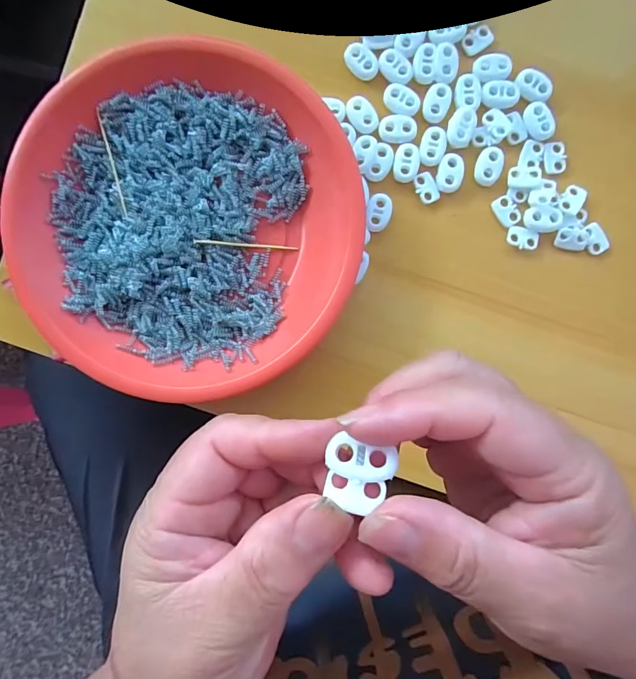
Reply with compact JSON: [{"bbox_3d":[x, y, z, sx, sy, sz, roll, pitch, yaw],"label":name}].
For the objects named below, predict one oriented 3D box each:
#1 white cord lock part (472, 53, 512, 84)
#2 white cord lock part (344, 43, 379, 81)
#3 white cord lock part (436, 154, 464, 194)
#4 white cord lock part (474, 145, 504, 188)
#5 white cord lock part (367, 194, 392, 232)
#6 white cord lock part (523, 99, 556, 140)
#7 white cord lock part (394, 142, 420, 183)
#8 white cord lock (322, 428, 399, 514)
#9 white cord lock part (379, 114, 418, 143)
[{"bbox_3d":[0.103,-0.160,0.243,0.021,0.004,0.015,-7,90,0],"label":"white cord lock part"},{"bbox_3d":[0.026,-0.164,0.243,0.016,0.004,0.023,-36,90,0],"label":"white cord lock part"},{"bbox_3d":[0.079,-0.099,0.247,0.015,0.004,0.022,7,90,0],"label":"white cord lock part"},{"bbox_3d":[0.102,-0.103,0.247,0.015,0.004,0.022,16,90,0],"label":"white cord lock part"},{"bbox_3d":[0.037,-0.076,0.247,0.014,0.004,0.022,9,90,0],"label":"white cord lock part"},{"bbox_3d":[0.131,-0.130,0.245,0.014,0.006,0.022,-14,90,0],"label":"white cord lock part"},{"bbox_3d":[0.053,-0.105,0.245,0.015,0.004,0.022,6,90,0],"label":"white cord lock part"},{"bbox_3d":[0.012,0.041,0.127,0.019,0.007,0.020,17,92,-3],"label":"white cord lock"},{"bbox_3d":[0.048,-0.125,0.246,0.022,0.004,0.016,2,90,0],"label":"white cord lock part"}]

